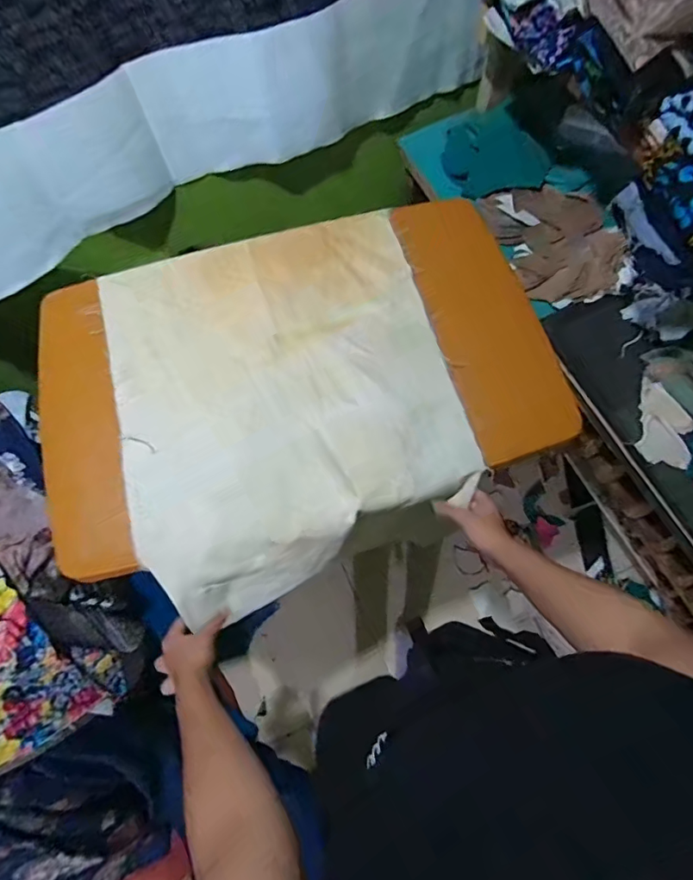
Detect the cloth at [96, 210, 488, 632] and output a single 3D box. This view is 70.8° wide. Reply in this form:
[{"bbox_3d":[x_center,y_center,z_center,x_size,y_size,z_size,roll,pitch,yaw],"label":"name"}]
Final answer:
[{"bbox_3d":[-0.094,-0.082,0.732,0.474,0.048,0.530,-15,70,-6],"label":"cloth"}]

